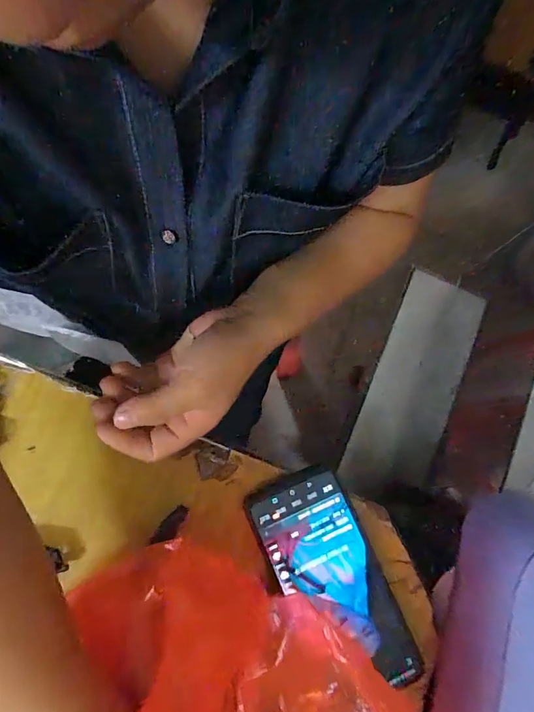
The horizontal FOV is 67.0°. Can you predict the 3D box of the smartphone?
[{"bbox_3d":[0.046,0.169,0.305,0.078,0.013,0.159,-23,81,-5],"label":"smartphone"}]

